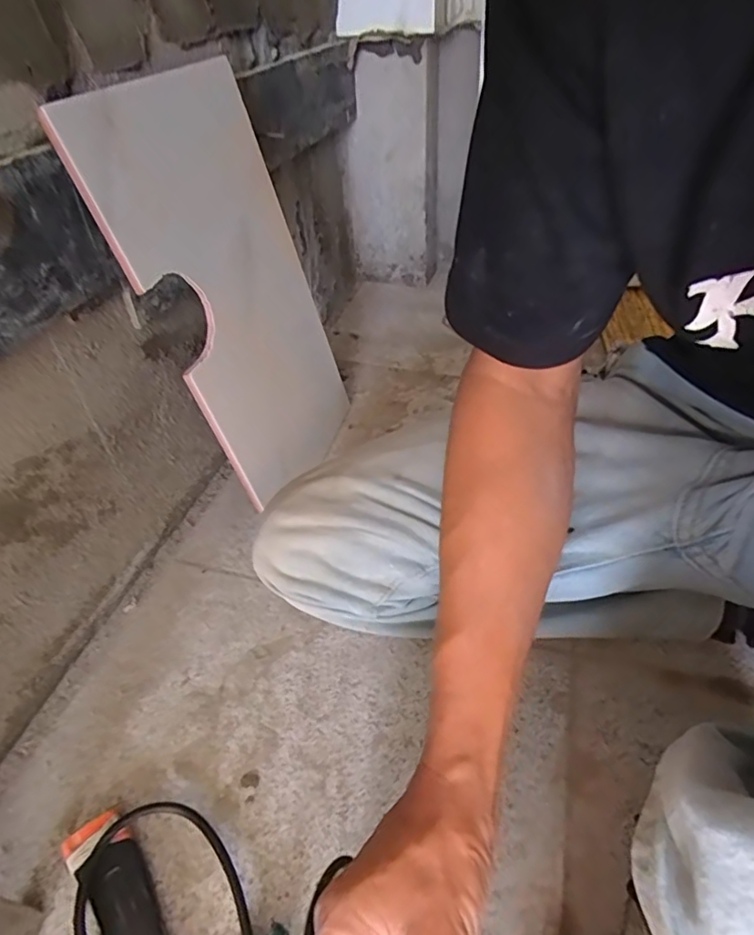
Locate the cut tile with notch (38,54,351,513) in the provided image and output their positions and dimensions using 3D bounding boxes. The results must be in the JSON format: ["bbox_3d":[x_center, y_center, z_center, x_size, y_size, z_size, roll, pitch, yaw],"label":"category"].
[{"bbox_3d":[-0.126,-0.155,0.553,0.013,0.405,0.251,1,45,19],"label":"cut tile with notch"}]

